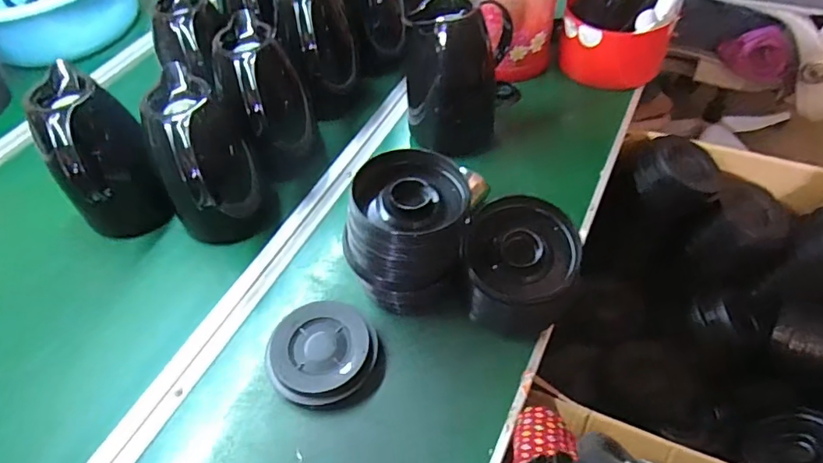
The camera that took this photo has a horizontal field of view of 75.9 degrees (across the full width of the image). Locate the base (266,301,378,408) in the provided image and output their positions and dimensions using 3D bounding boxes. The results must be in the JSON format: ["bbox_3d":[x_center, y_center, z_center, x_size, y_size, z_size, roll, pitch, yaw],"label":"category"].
[{"bbox_3d":[-0.098,0.136,0.586,0.114,0.028,0.112,-1,51,1],"label":"base"}]

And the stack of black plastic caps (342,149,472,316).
[{"bbox_3d":[0.000,0.004,0.594,0.131,0.157,0.117,4,51,9],"label":"stack of black plastic caps"}]

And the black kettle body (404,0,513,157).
[{"bbox_3d":[0.068,-0.221,0.751,0.146,0.212,0.106,1,51,7],"label":"black kettle body"}]

